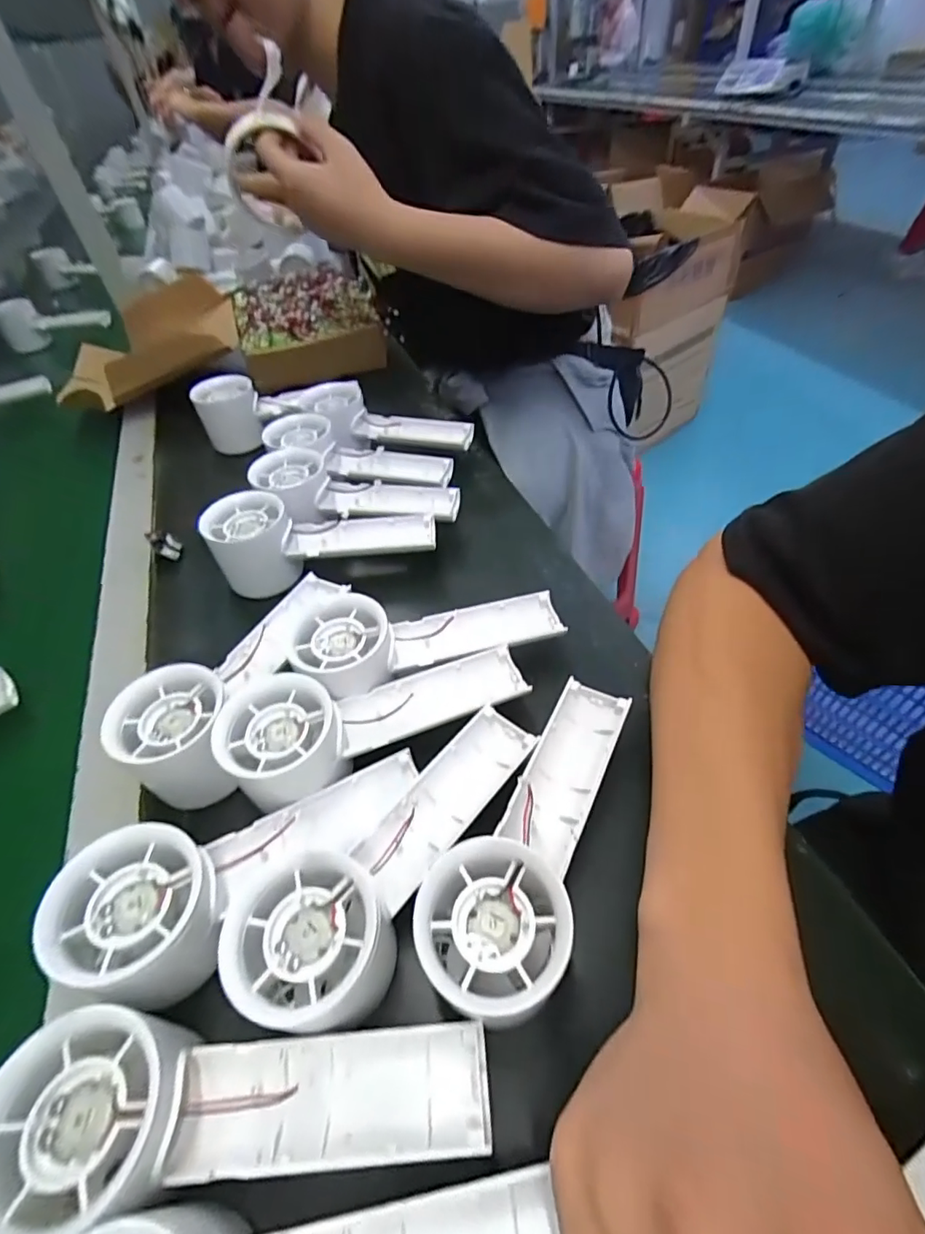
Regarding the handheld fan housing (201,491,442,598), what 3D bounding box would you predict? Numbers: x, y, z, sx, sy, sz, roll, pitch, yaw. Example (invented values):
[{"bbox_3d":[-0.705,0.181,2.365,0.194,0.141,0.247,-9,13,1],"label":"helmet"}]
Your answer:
[{"bbox_3d":[-0.100,-0.061,0.390,0.157,0.053,0.060,-11,48,-5],"label":"handheld fan housing"}]

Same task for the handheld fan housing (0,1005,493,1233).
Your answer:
[{"bbox_3d":[-0.071,0.163,0.173,0.155,0.036,0.052,-1,48,4],"label":"handheld fan housing"}]

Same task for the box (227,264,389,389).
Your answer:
[{"bbox_3d":[-0.191,-0.361,0.657,0.166,0.071,0.188,-13,48,-6],"label":"box"}]

